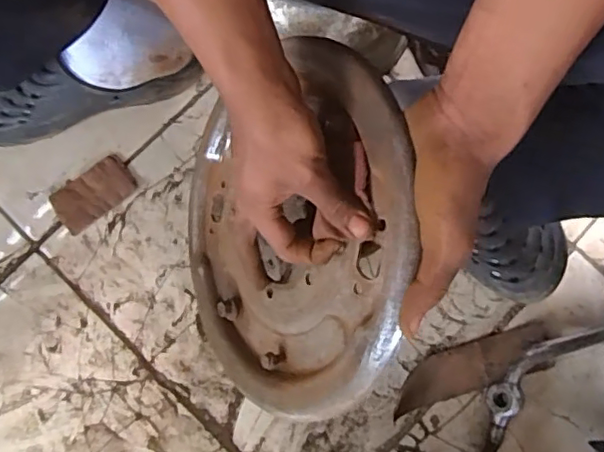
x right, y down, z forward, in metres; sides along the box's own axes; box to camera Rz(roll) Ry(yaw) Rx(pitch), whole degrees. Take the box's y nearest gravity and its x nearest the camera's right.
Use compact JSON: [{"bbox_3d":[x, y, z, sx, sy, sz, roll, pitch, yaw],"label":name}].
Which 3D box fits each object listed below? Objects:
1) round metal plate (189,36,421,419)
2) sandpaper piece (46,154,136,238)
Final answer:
[{"bbox_3d":[-0.024,0.005,0.470,0.029,0.287,0.275,-1,91,-37],"label":"round metal plate"},{"bbox_3d":[-0.224,-0.036,0.616,0.088,0.007,0.052,-40,84,-7],"label":"sandpaper piece"}]

